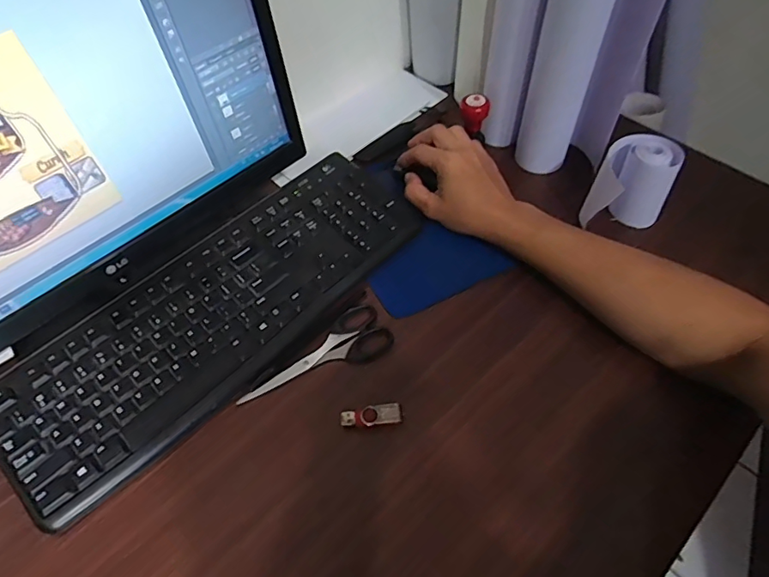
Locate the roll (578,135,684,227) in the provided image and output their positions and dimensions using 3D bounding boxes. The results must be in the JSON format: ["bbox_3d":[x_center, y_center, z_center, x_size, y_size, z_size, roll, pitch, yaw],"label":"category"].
[{"bbox_3d":[0.265,-0.105,0.549,0.081,0.098,0.085,2,61,-3],"label":"roll"}]

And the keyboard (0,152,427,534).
[{"bbox_3d":[-0.157,0.013,0.498,0.433,0.018,0.154,-40,69,-20],"label":"keyboard"}]

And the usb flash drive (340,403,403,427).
[{"bbox_3d":[-0.011,0.112,0.442,0.053,0.006,0.018,-9,55,-4],"label":"usb flash drive"}]

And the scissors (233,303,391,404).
[{"bbox_3d":[-0.063,0.069,0.482,0.148,0.005,0.057,-30,59,-18],"label":"scissors"}]

